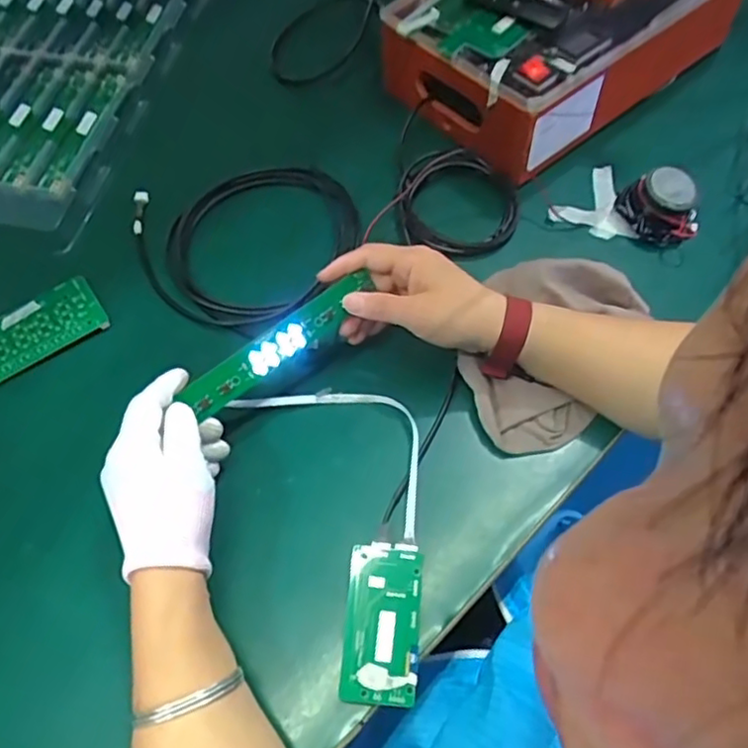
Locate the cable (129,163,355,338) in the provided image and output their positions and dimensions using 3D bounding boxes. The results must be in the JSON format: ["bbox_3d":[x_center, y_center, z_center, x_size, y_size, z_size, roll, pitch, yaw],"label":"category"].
[{"bbox_3d":[-0.113,-0.119,0.591,0.209,0.036,0.182,-11,62,-7],"label":"cable"}]

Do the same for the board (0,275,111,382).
[{"bbox_3d":[-0.286,-0.039,0.549,0.106,0.007,0.060,-33,72,-14],"label":"board"}]

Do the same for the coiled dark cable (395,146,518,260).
[{"bbox_3d":[0.079,-0.163,0.611,0.114,0.027,0.110,0,77,0],"label":"coiled dark cable"}]

